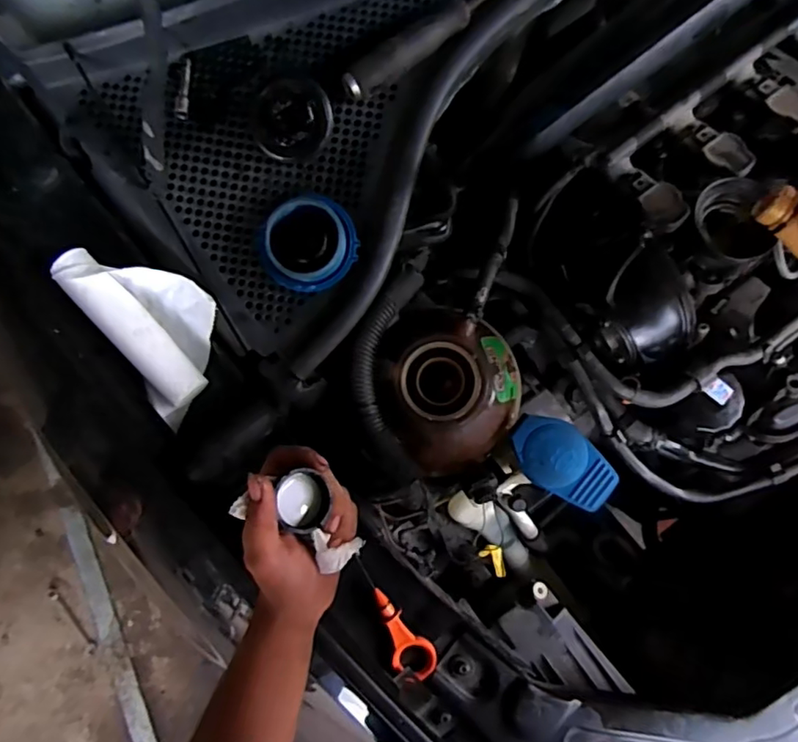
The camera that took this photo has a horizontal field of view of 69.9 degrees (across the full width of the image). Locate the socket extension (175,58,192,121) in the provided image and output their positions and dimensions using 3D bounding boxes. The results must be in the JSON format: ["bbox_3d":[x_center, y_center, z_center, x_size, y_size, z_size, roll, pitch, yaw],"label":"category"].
[{"bbox_3d":[-0.178,-0.234,0.474,0.008,0.008,0.054,4,80,2],"label":"socket extension"}]

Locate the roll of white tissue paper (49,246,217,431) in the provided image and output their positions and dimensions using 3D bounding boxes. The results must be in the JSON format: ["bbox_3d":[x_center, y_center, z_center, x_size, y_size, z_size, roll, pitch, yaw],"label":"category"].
[{"bbox_3d":[-0.215,-0.047,0.504,0.098,0.050,0.162,-36,81,-5],"label":"roll of white tissue paper"}]

